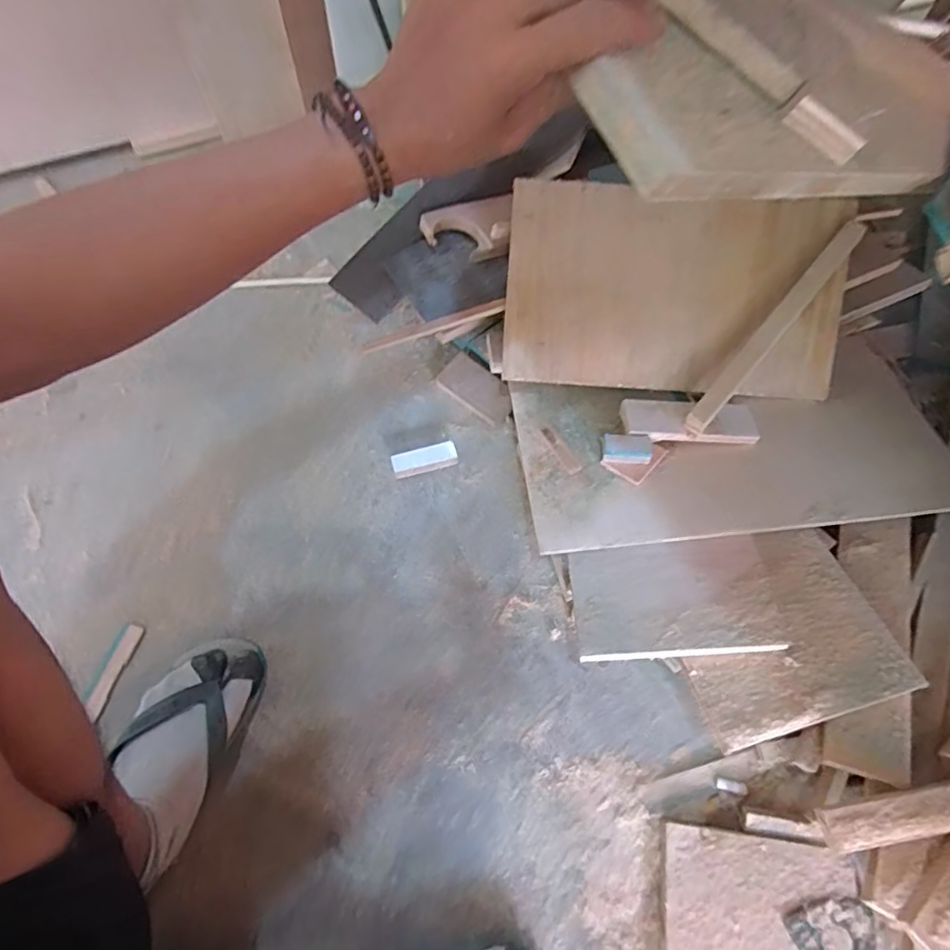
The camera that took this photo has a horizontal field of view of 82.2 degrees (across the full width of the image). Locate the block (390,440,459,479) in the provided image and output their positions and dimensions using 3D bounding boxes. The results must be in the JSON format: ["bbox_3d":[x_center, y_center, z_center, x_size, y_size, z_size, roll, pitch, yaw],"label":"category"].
[{"bbox_3d":[-0.064,-0.020,0.685,0.080,0.023,0.027,-15,66,-6],"label":"block"}]

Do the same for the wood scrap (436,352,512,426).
[{"bbox_3d":[0.002,-0.114,0.723,0.109,0.008,0.055,40,84,17],"label":"wood scrap"}]

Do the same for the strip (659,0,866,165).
[{"bbox_3d":[0.159,-0.228,0.301,0.151,0.021,0.023,36,69,-13],"label":"strip"}]

